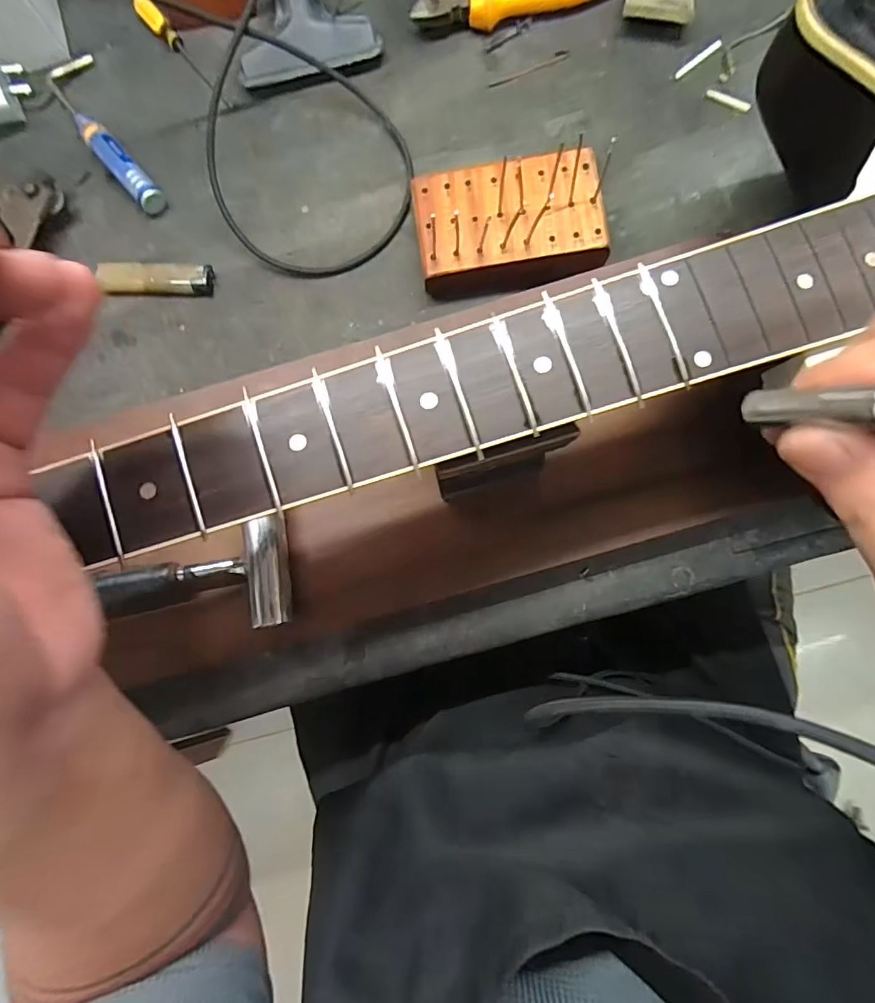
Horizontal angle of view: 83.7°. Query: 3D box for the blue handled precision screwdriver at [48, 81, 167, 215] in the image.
[{"bbox_3d":[-0.247,-0.263,0.359,0.019,0.020,0.134,-41,82,-1],"label":"blue handled precision screwdriver"}]

